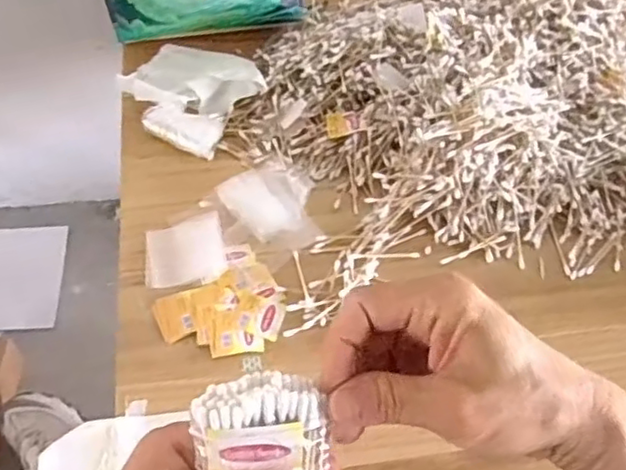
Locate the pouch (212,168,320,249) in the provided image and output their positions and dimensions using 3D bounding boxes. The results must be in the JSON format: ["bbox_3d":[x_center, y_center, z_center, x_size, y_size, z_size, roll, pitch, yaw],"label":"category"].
[{"bbox_3d":[-0.037,-0.032,0.693,0.094,0.018,0.110,-29,61,-23],"label":"pouch"}]

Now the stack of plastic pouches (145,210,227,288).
[{"bbox_3d":[-0.132,0.015,0.663,0.079,0.013,0.085,-5,54,-8],"label":"stack of plastic pouches"}]

